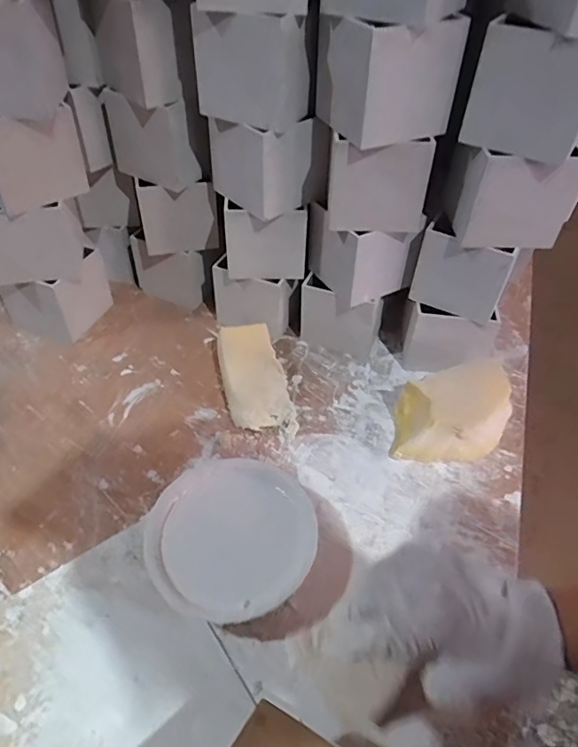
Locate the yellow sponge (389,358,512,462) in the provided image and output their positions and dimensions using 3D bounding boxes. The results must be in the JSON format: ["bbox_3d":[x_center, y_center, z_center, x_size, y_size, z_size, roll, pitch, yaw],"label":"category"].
[{"bbox_3d":[0.210,0.054,0.649,0.166,0.078,0.108,-15,49,-16],"label":"yellow sponge"}]

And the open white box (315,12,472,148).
[{"bbox_3d":[0.107,-0.327,0.544,0.114,0.104,0.113,-15,49,-16],"label":"open white box"}]

